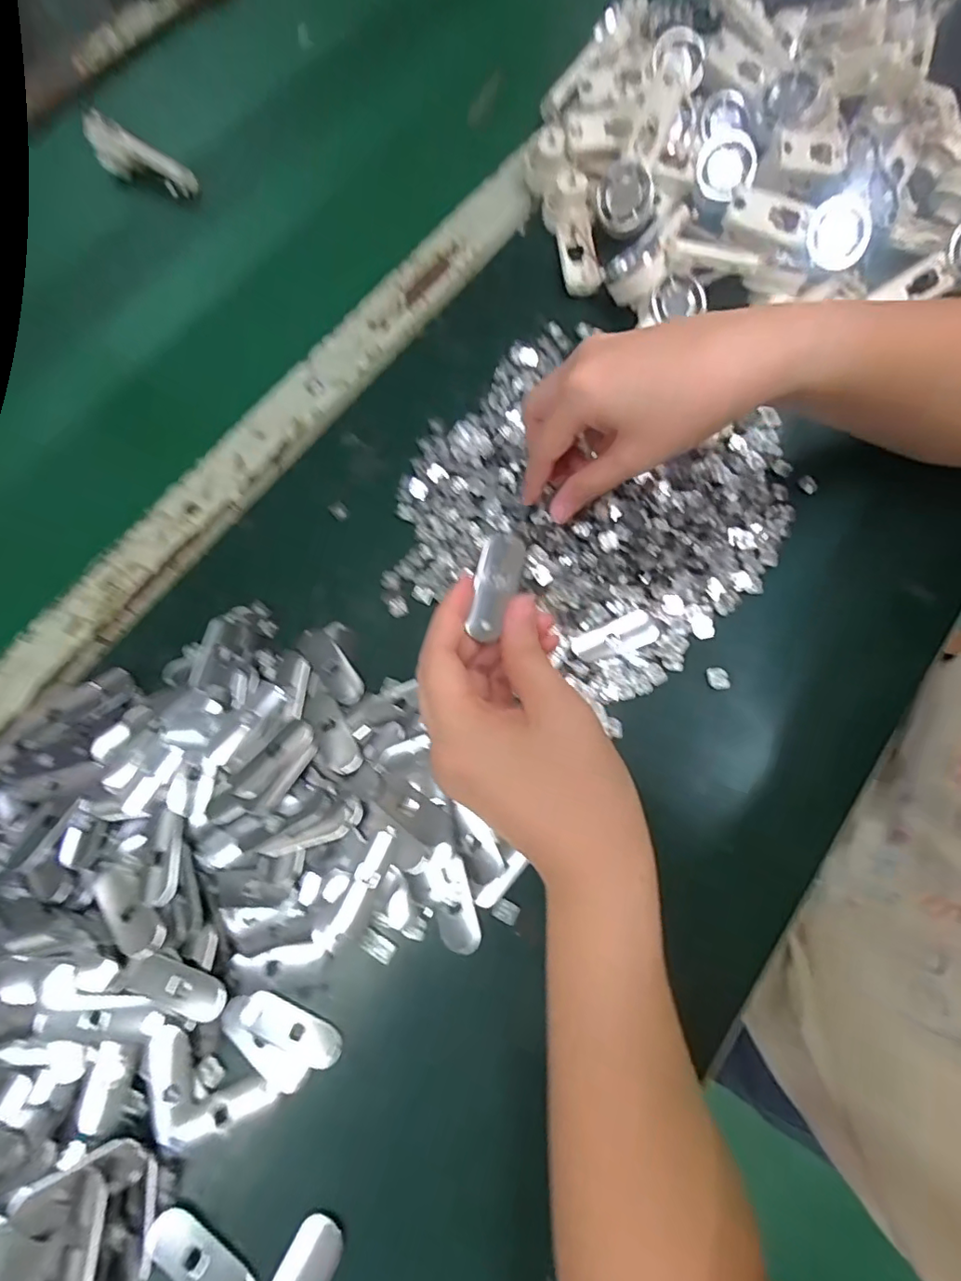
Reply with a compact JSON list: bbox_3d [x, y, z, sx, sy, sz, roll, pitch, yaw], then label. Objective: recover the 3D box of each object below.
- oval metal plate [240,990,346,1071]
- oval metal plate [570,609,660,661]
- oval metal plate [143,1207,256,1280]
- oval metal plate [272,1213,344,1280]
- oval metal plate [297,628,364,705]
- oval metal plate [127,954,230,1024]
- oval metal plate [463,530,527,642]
[{"bbox_3d":[-0.093,0.192,0.273,0.052,0.004,0.019,22,75,8],"label":"oval metal plate"},{"bbox_3d":[0.080,-0.002,0.325,0.049,0.004,0.021,-24,74,-6],"label":"oval metal plate"},{"bbox_3d":[-0.125,0.278,0.245,0.053,0.005,0.021,30,76,10],"label":"oval metal plate"},{"bbox_3d":[-0.080,0.283,0.242,0.023,0.006,0.048,29,76,10],"label":"oval metal plate"},{"bbox_3d":[-0.089,0.015,0.330,0.019,0.004,0.055,-40,76,-10],"label":"oval metal plate"},{"bbox_3d":[-0.150,0.172,0.275,0.047,0.006,0.020,22,75,8],"label":"oval metal plate"},{"bbox_3d":[0.007,-0.025,0.247,0.019,0.008,0.049,15,71,-2],"label":"oval metal plate"}]

